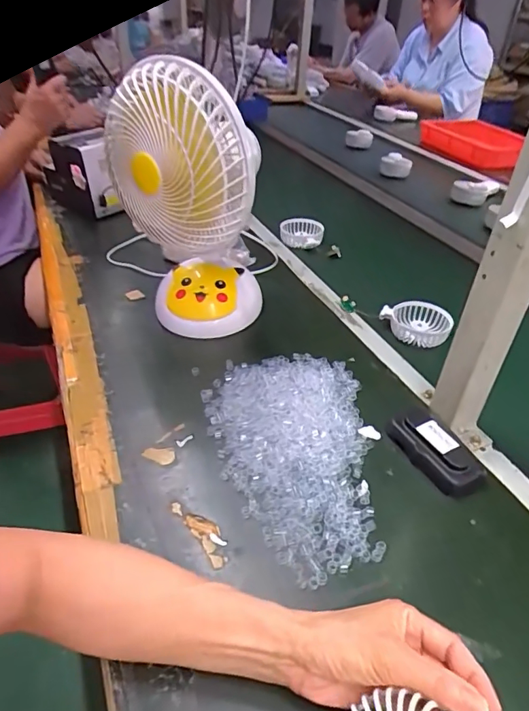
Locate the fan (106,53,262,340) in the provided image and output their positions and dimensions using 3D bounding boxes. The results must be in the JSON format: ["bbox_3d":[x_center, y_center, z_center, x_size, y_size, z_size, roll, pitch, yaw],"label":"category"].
[{"bbox_3d":[-0.097,-0.181,0.627,0.175,0.331,0.160,-5,39,-6],"label":"fan"}]

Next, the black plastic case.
[{"bbox_3d":[0.179,0.101,0.509,0.049,0.033,0.098,-21,43,-24],"label":"black plastic case"}]

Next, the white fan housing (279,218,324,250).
[{"bbox_3d":[0.076,-0.254,1.003,0.088,0.030,0.092,0,39,0],"label":"white fan housing"}]

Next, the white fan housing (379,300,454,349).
[{"bbox_3d":[0.238,-0.055,0.755,0.103,0.030,0.085,18,42,21],"label":"white fan housing"}]

